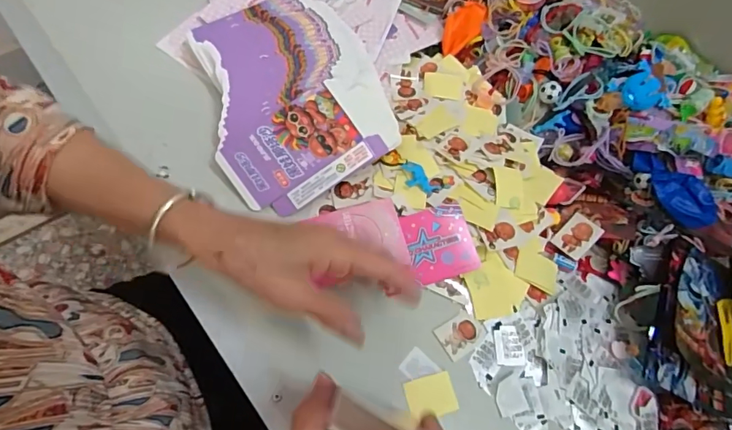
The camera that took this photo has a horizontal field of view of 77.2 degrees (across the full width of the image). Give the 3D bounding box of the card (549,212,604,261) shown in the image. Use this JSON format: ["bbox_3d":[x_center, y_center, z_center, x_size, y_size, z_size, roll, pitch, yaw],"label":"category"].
[{"bbox_3d":[0.201,0.020,0.436,0.040,0.004,0.033,-47,60,-5],"label":"card"}]

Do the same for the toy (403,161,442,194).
[{"bbox_3d":[0.047,-0.034,0.425,0.022,0.007,0.039,-39,72,-18],"label":"toy"}]

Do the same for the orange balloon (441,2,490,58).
[{"bbox_3d":[0.108,-0.211,0.513,0.035,0.012,0.073,37,83,14],"label":"orange balloon"}]

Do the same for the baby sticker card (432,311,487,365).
[{"bbox_3d":[0.081,0.102,0.389,0.039,0.004,0.031,-29,72,-22],"label":"baby sticker card"}]

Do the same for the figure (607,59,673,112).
[{"bbox_3d":[0.281,-0.127,0.467,0.053,0.015,0.050,1,65,-2],"label":"figure"}]

